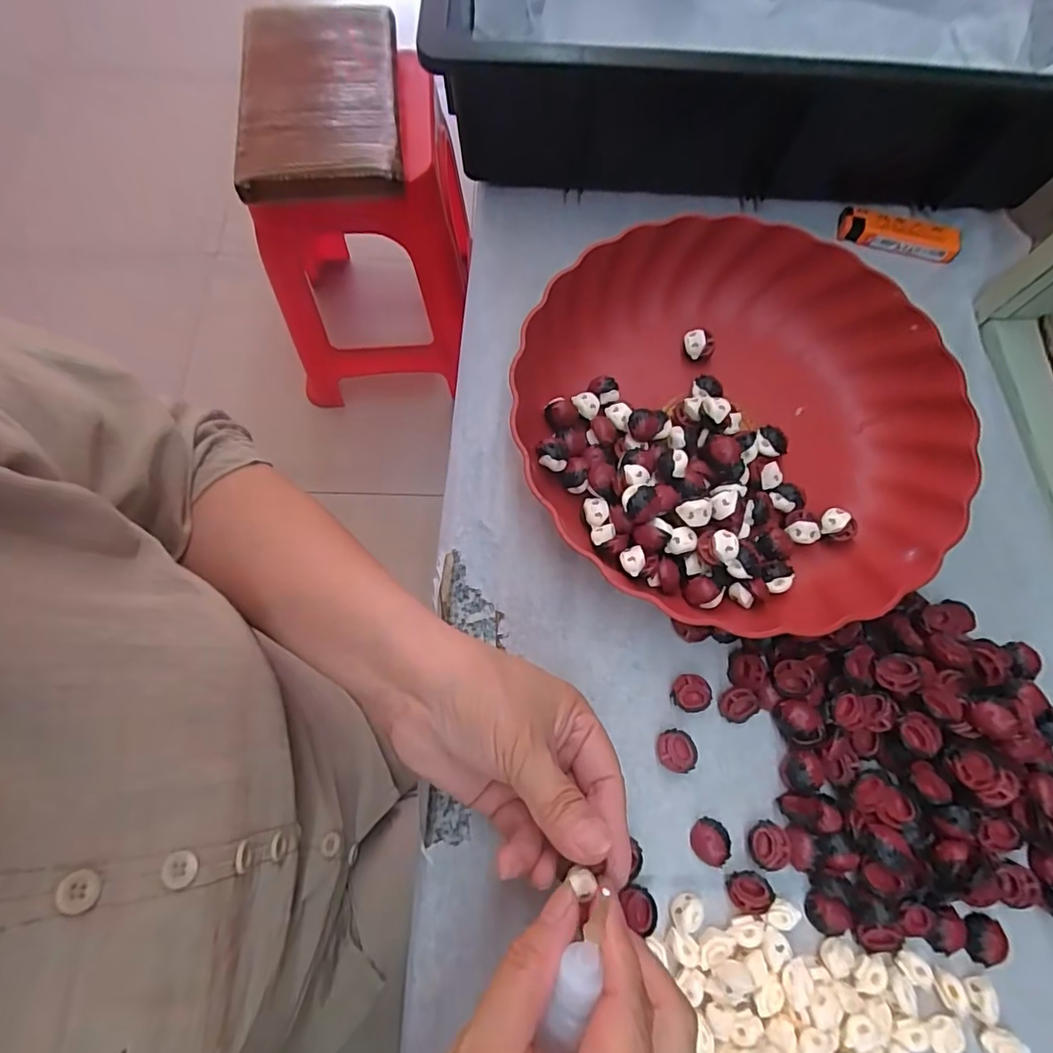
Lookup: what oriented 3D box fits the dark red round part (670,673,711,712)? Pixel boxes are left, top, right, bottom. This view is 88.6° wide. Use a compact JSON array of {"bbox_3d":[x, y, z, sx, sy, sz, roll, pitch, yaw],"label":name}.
[{"bbox_3d":[0.086,0.087,0.282,0.019,0.007,0.018,1,72,-2],"label":"dark red round part"}]

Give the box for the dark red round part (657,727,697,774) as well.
[{"bbox_3d":[0.076,0.114,0.274,0.019,0.008,0.019,1,72,-2],"label":"dark red round part"}]

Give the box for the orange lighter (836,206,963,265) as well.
[{"bbox_3d":[0.265,-0.208,0.384,0.083,0.011,0.025,14,72,3],"label":"orange lighter"}]

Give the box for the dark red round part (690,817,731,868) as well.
[{"bbox_3d":[0.090,0.153,0.261,0.019,0.009,0.019,1,72,-2],"label":"dark red round part"}]

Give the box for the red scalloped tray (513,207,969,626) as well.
[{"bbox_3d":[0.120,-0.066,0.313,0.238,0.047,0.237,-40,78,-13],"label":"red scalloped tray"}]

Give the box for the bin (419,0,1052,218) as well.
[{"bbox_3d":[0.165,-0.395,0.396,0.429,0.096,0.321,-1,72,-2],"label":"bin"}]

